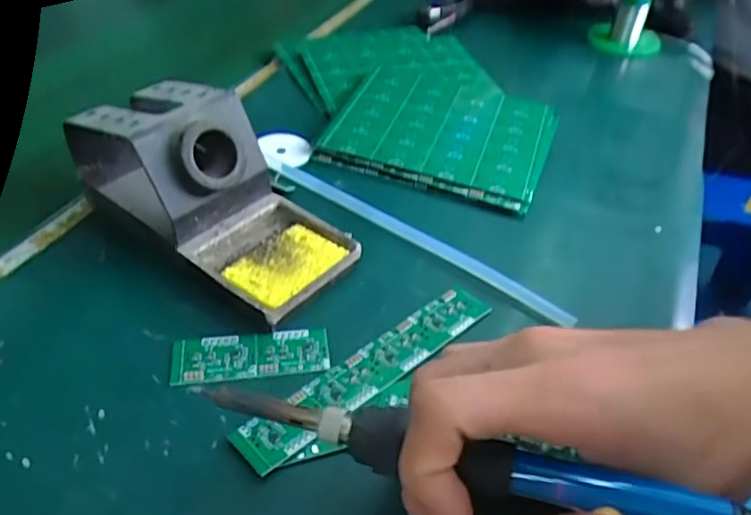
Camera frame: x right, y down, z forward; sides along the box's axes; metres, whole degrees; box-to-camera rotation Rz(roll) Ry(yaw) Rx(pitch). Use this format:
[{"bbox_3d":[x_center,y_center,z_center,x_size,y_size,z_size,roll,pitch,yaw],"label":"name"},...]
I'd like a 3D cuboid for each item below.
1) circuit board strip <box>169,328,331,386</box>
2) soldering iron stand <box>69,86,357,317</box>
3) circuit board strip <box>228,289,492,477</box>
[{"bbox_3d":[-0.059,0.045,0.290,0.072,0.004,0.025,-5,43,-10],"label":"circuit board strip"},{"bbox_3d":[-0.089,-0.037,0.326,0.155,0.074,0.080,26,47,23],"label":"soldering iron stand"},{"bbox_3d":[-0.001,0.051,0.290,0.141,0.004,0.026,-31,52,-32],"label":"circuit board strip"}]

